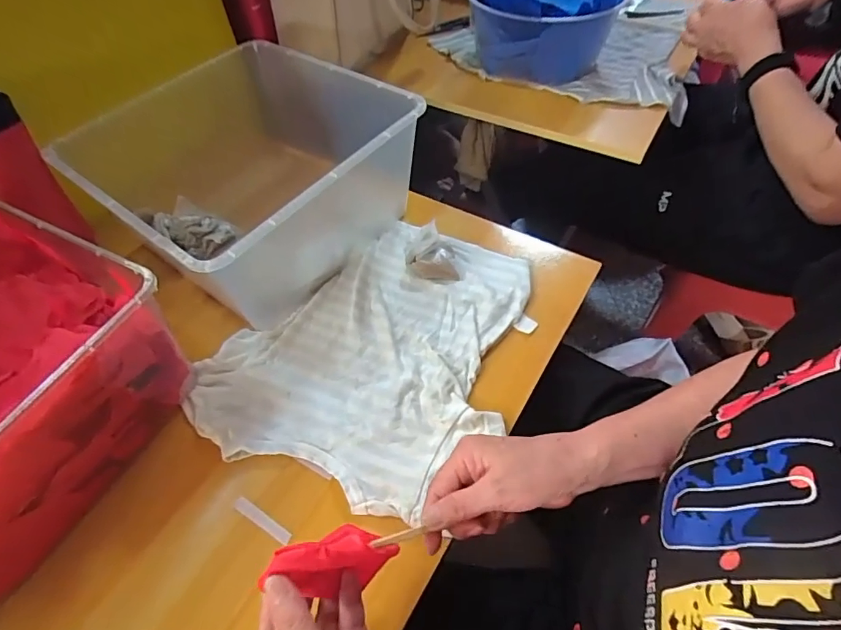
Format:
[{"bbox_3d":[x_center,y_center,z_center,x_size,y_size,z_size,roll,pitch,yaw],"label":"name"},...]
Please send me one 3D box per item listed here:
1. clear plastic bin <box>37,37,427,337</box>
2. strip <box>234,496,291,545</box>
[{"bbox_3d":[-0.190,-0.153,0.563,0.304,0.179,0.305,32,61,24],"label":"clear plastic bin"},{"bbox_3d":[-0.134,0.173,0.396,0.060,0.004,0.010,27,49,17],"label":"strip"}]

